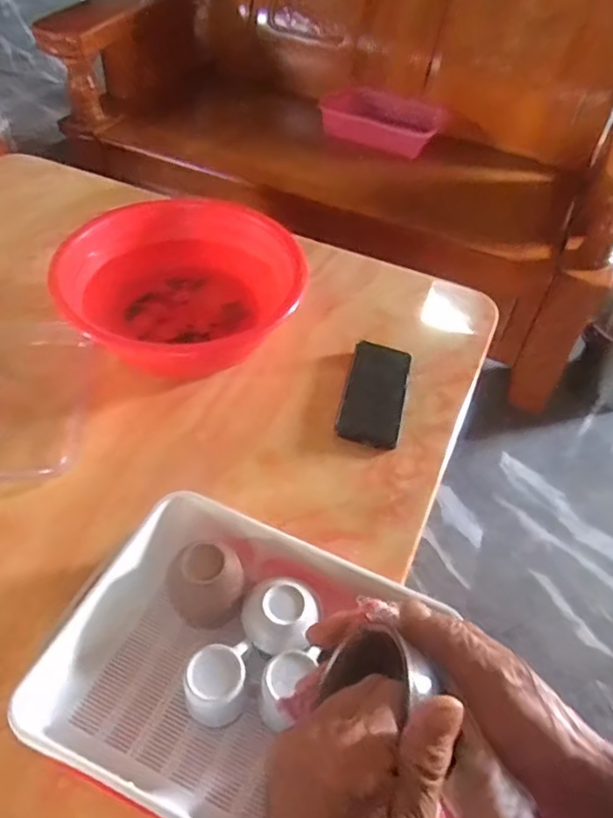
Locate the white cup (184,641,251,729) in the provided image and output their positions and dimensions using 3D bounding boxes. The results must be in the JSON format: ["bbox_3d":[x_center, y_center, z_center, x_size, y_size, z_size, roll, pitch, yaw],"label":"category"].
[{"bbox_3d":[-0.072,0.226,0.520,0.050,0.055,0.050,3,49,-3],"label":"white cup"}]

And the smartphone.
[{"bbox_3d":[0.083,-0.019,0.780,0.072,0.009,0.149,10,55,6],"label":"smartphone"}]

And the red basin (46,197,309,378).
[{"bbox_3d":[-0.165,-0.141,0.795,0.259,0.109,0.260,3,49,-3],"label":"red basin"}]

